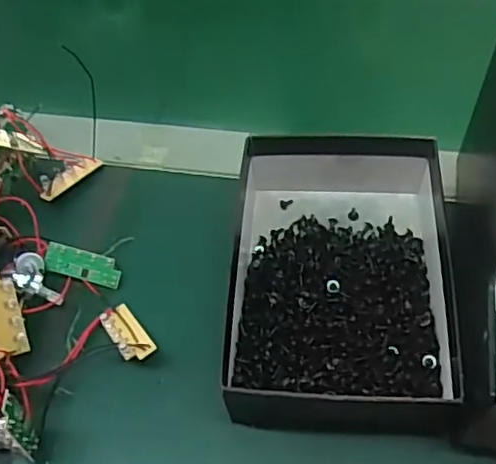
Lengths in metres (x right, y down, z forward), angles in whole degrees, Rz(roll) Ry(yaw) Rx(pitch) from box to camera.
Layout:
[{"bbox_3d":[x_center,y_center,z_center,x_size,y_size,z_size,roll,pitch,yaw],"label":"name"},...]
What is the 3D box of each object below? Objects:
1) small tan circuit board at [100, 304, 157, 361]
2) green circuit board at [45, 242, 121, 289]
[{"bbox_3d":[-0.069,0.056,0.341,0.019,0.005,0.046,-15,34,-29],"label":"small tan circuit board"},{"bbox_3d":[-0.101,0.020,0.370,0.047,0.005,0.019,19,61,1],"label":"green circuit board"}]

